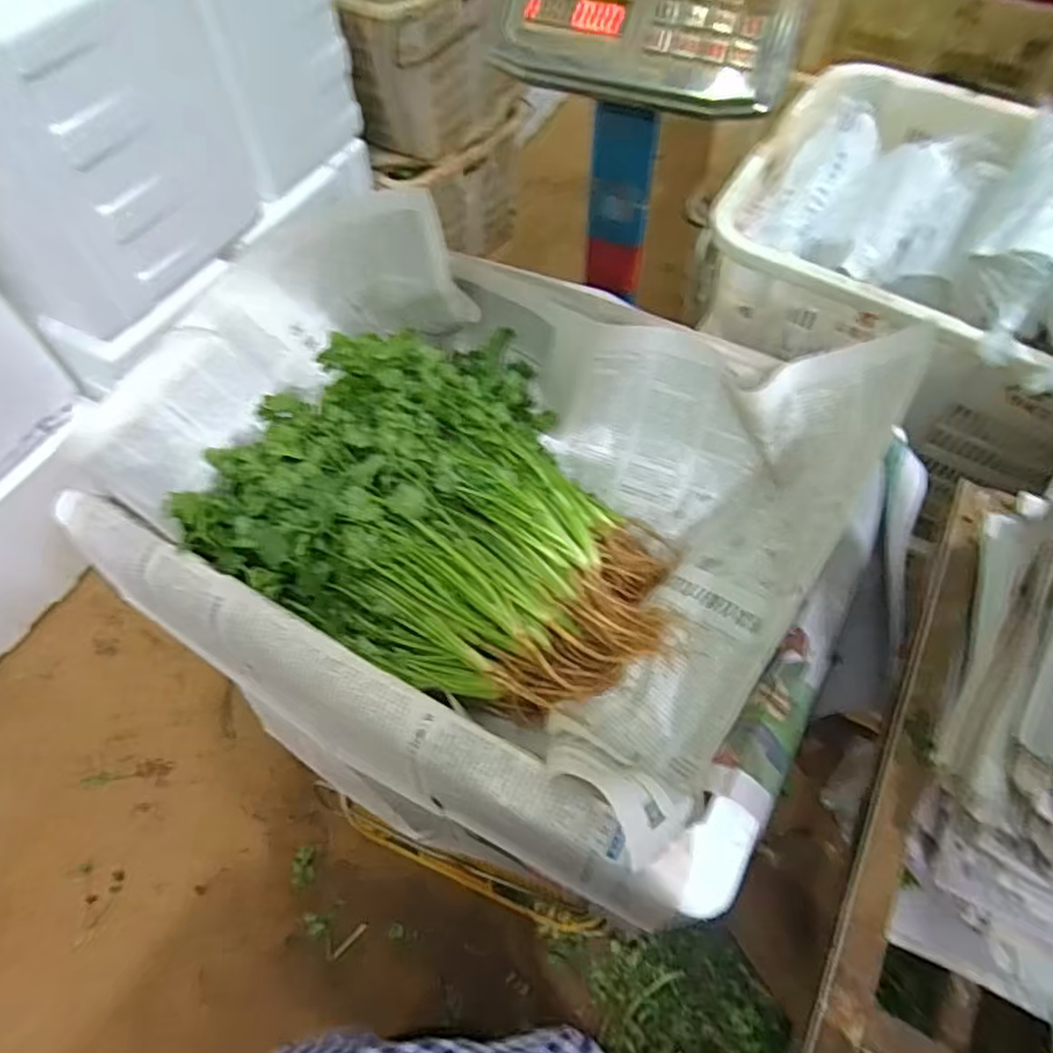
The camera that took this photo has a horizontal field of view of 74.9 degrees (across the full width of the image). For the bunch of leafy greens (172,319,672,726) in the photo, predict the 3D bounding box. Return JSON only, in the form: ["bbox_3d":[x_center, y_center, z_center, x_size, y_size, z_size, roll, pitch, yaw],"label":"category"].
[{"bbox_3d":[-0.071,0.004,0.607,0.330,0.144,0.365,-32,66,-13],"label":"bunch of leafy greens"}]

